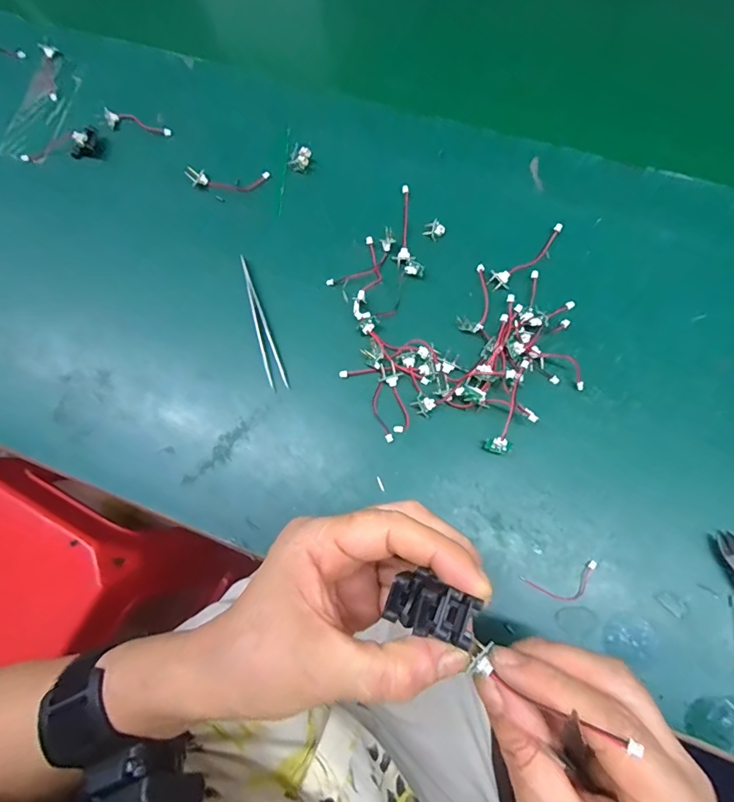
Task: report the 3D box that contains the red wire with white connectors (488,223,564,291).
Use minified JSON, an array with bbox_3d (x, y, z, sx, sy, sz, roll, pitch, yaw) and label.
[{"bbox_3d":[0.110,-0.102,0.320,0.067,0.007,0.017,-45,77,-7],"label":"red wire with white connectors"}]

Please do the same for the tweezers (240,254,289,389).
[{"bbox_3d":[-0.075,-0.057,0.324,0.011,0.006,0.105,-19,75,-1],"label":"tweezers"}]

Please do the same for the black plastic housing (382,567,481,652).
[{"bbox_3d":[0.027,0.084,0.188,0.033,0.016,0.021,20,71,9],"label":"black plastic housing"}]

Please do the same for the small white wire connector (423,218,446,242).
[{"bbox_3d":[0.048,-0.123,0.331,0.014,0.004,0.013,-43,77,-7],"label":"small white wire connector"}]

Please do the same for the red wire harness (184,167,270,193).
[{"bbox_3d":[-0.104,-0.168,0.347,0.059,0.011,0.016,5,76,5],"label":"red wire harness"}]

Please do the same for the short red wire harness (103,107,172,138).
[{"bbox_3d":[-0.180,-0.220,0.367,0.056,0.011,0.014,13,77,7],"label":"short red wire harness"}]

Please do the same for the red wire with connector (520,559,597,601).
[{"bbox_3d":[0.114,0.106,0.267,0.043,0.004,0.018,-15,75,0],"label":"red wire with connector"}]

